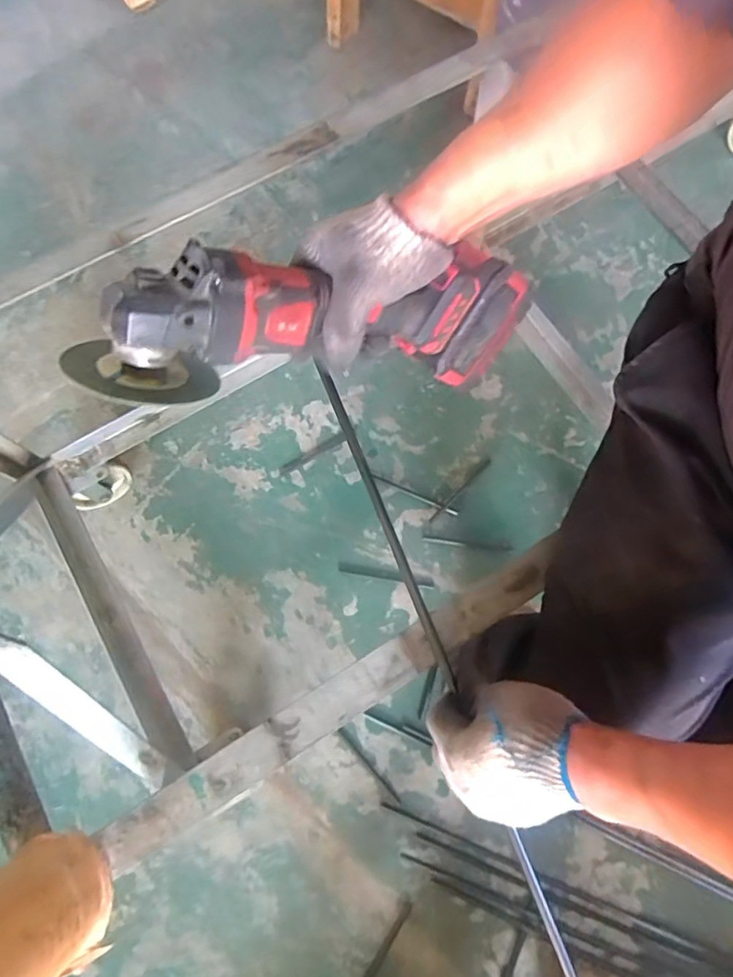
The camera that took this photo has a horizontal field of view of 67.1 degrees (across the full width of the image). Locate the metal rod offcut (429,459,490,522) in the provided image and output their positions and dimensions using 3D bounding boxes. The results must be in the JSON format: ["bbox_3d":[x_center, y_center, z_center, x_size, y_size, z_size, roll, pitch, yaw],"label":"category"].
[{"bbox_3d":[0.187,0.002,1.117,0.180,0.004,0.013,-43,78,-14],"label":"metal rod offcut"}]

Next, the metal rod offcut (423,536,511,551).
[{"bbox_3d":[0.198,0.110,1.092,0.171,0.010,0.015,8,72,1],"label":"metal rod offcut"}]

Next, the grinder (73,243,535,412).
[{"bbox_3d":[-0.020,-0.132,0.435,0.380,0.099,0.087,-13,71,-33],"label":"grinder"}]

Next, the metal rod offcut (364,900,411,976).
[{"bbox_3d":[0.022,0.746,0.883,0.017,0.010,0.171,33,74,9],"label":"metal rod offcut"}]

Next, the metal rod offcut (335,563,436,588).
[{"bbox_3d":[0.037,0.170,1.079,0.186,0.013,0.018,11,72,2],"label":"metal rod offcut"}]

